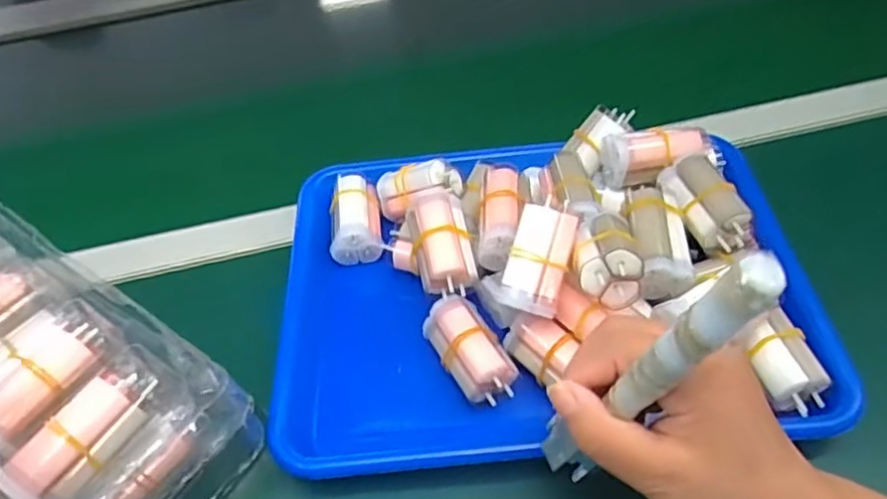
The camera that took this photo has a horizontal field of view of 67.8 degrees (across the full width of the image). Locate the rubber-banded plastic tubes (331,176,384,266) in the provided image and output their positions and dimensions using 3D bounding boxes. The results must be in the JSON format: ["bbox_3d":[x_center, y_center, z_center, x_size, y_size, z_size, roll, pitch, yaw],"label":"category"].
[{"bbox_3d":[-0.065,-0.026,0.485,0.036,0.024,0.069,-8,61,0],"label":"rubber-banded plastic tubes"}]

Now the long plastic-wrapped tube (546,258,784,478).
[{"bbox_3d":[0.079,0.053,0.260,0.016,0.151,0.018,15,47,-11],"label":"long plastic-wrapped tube"}]

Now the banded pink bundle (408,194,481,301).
[{"bbox_3d":[0.001,-0.004,0.423,0.041,0.025,0.067,0,60,-28],"label":"banded pink bundle"}]

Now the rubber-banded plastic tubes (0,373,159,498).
[{"bbox_3d":[-0.169,0.088,0.311,0.023,0.023,0.069,23,55,25],"label":"rubber-banded plastic tubes"}]

